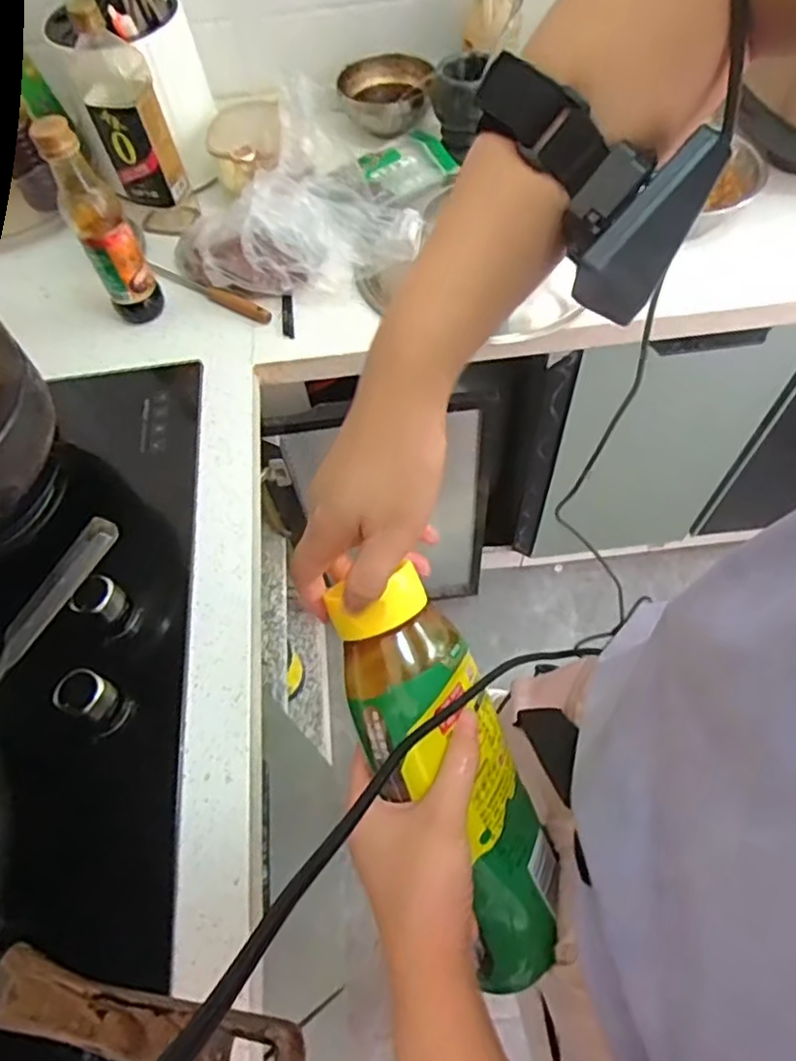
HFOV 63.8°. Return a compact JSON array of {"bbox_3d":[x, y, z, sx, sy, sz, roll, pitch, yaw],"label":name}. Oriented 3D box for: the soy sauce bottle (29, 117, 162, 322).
[{"bbox_3d":[-0.347,-0.353,0.751,0.060,0.242,0.053,-29,63,-13],"label":"soy sauce bottle"}]

